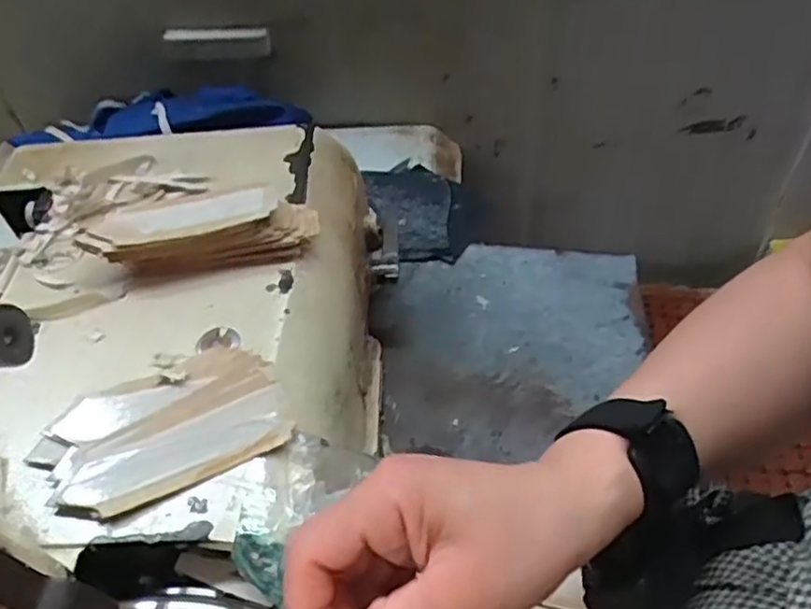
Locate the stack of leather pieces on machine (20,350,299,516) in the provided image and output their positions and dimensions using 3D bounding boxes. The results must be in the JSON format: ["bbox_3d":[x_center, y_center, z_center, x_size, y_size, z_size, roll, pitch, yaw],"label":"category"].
[{"bbox_3d":[-0.120,0.061,0.338,0.114,0.014,0.067,-20,50,-16],"label":"stack of leather pieces on machine"}]

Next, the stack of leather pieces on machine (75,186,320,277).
[{"bbox_3d":[-0.124,-0.044,0.420,0.135,0.037,0.034,-7,48,-5],"label":"stack of leather pieces on machine"}]

